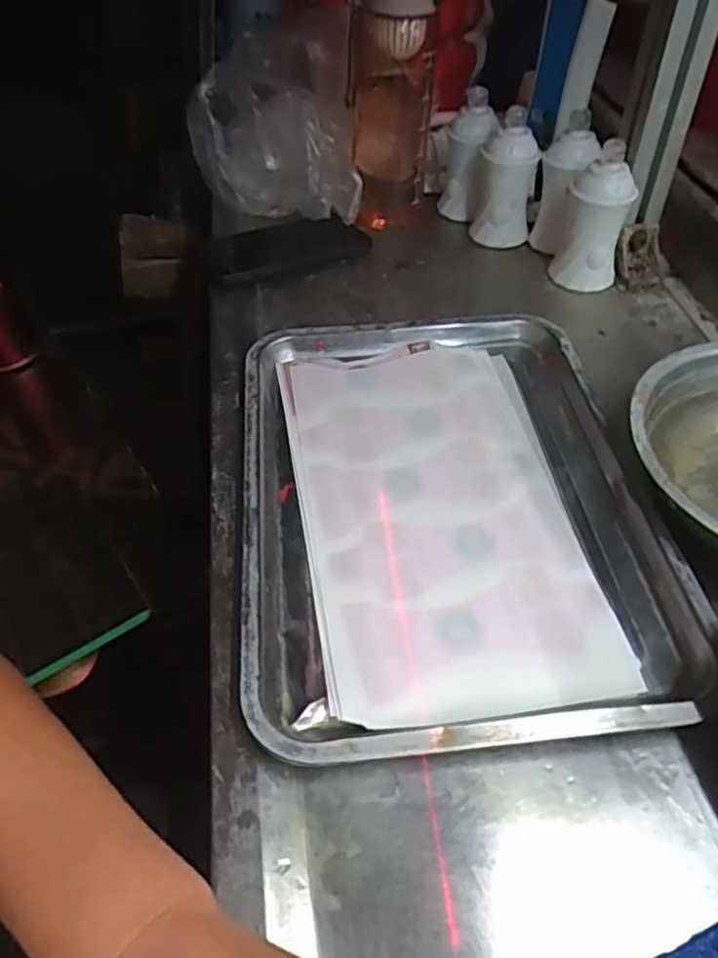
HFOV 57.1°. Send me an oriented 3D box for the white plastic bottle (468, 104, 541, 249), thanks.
[{"bbox_3d":[0.142,-0.288,0.640,0.053,0.109,0.048,11,52,16],"label":"white plastic bottle"}]

